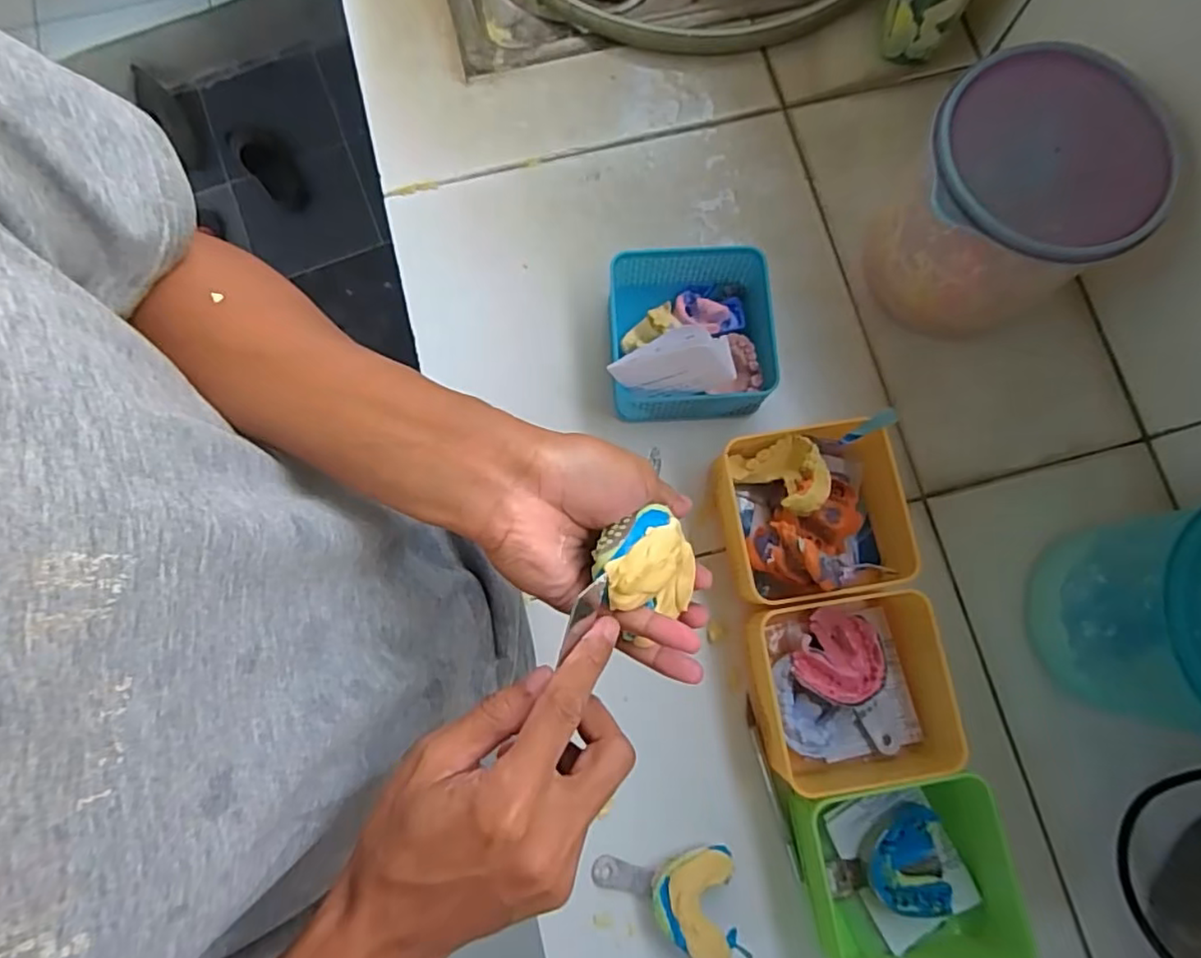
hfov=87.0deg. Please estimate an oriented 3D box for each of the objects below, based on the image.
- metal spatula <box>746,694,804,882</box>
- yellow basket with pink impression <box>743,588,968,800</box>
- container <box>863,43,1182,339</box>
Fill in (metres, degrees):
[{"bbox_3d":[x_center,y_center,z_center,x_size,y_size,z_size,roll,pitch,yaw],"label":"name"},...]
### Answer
[{"bbox_3d":[0.134,0.243,0.499,0.008,0.013,0.136,-14,79,-4],"label":"metal spatula"},{"bbox_3d":[0.195,0.158,0.485,0.147,0.054,0.135,-9,79,-1],"label":"yellow basket with pink impression"},{"bbox_3d":[0.310,-0.210,0.508,0.157,0.167,0.145,34,82,7],"label":"container"}]

